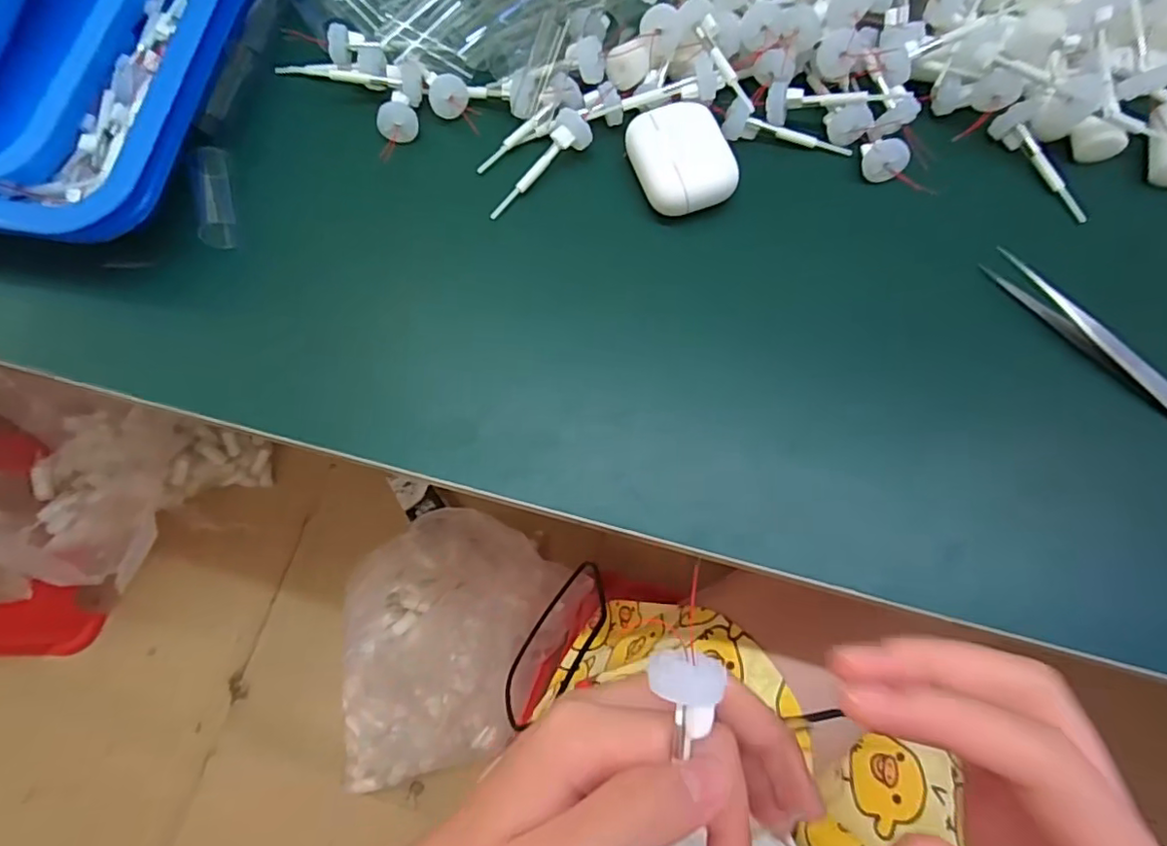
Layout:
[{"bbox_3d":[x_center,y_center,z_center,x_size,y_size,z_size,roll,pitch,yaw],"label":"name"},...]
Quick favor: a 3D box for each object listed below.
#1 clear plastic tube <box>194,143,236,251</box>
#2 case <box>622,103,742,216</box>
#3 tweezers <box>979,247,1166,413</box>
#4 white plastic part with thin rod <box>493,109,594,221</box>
[{"bbox_3d":[-0.193,-0.117,0.305,0.016,0.015,0.054,-9,73,-1],"label":"clear plastic tube"},{"bbox_3d":[0.049,-0.134,0.291,0.046,0.016,0.054,-21,74,-5],"label":"case"},{"bbox_3d":[0.238,-0.032,0.264,0.011,0.012,0.127,-42,77,-10],"label":"tweezers"},{"bbox_3d":[-0.023,-0.132,0.305,0.018,0.012,0.068,44,94,13],"label":"white plastic part with thin rod"}]

